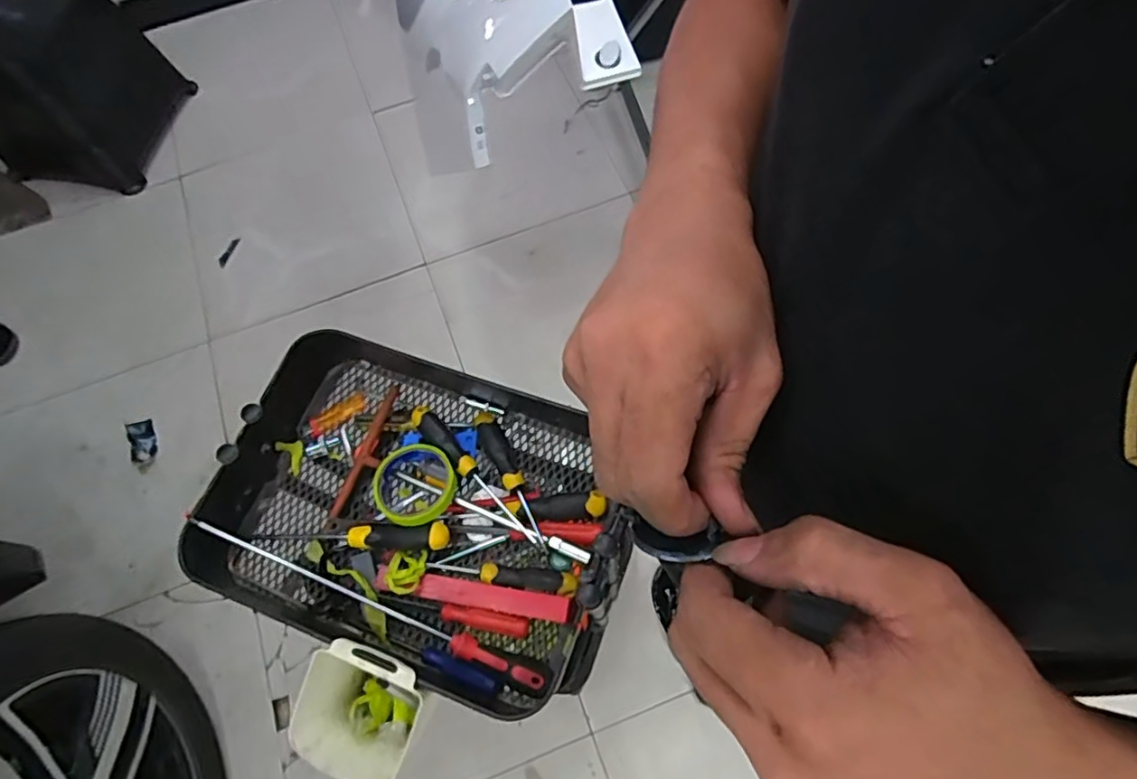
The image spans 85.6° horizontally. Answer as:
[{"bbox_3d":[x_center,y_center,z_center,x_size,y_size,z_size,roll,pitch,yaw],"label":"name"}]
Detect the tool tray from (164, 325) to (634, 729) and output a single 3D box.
[{"bbox_3d":[-0.167,0.125,0.689,0.465,0.097,0.330,19,70,11],"label":"tool tray"}]

